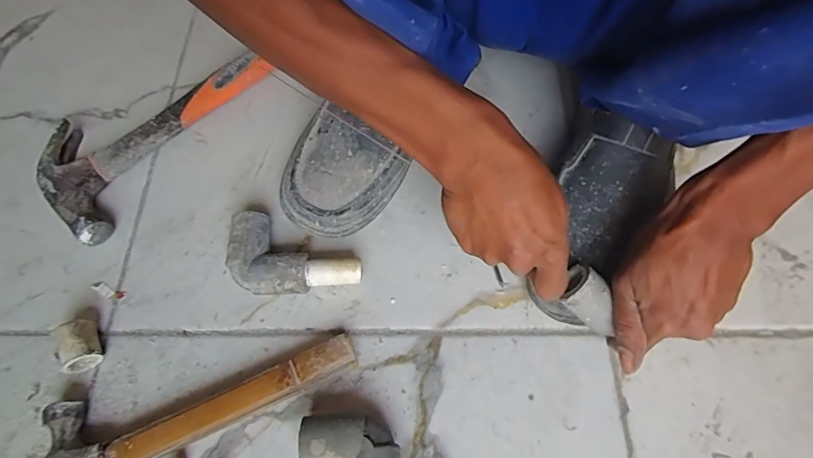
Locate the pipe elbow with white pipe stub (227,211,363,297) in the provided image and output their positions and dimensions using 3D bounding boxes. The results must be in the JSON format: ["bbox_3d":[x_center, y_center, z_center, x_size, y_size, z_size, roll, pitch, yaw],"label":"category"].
[{"bbox_3d":[-0.097,0.033,0.380,0.110,0.034,0.057,24,68,12],"label":"pipe elbow with white pipe stub"}]

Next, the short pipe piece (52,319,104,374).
[{"bbox_3d":[-0.252,0.090,0.360,0.027,0.030,0.031,-25,66,-10],"label":"short pipe piece"}]

